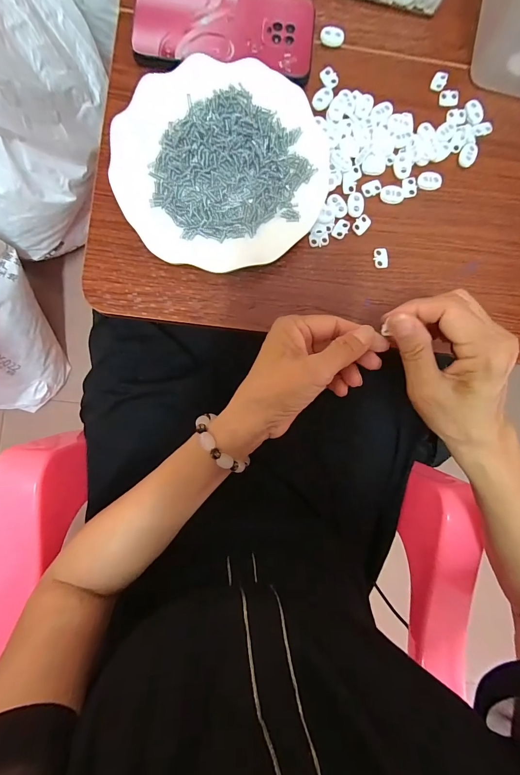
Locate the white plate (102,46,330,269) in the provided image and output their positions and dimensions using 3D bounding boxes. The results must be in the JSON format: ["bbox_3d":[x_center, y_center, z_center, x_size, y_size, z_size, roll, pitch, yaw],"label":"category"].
[{"bbox_3d":[-0.034,-0.195,0.299,0.181,0.024,0.178,0,88,-3],"label":"white plate"}]

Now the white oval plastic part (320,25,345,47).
[{"bbox_3d":[0.070,-0.338,0.318,0.022,0.006,0.014,1,88,-3],"label":"white oval plastic part"}]

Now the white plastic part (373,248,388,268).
[{"bbox_3d":[0.115,-0.123,0.314,0.013,0.004,0.019,2,88,-3],"label":"white plastic part"}]

